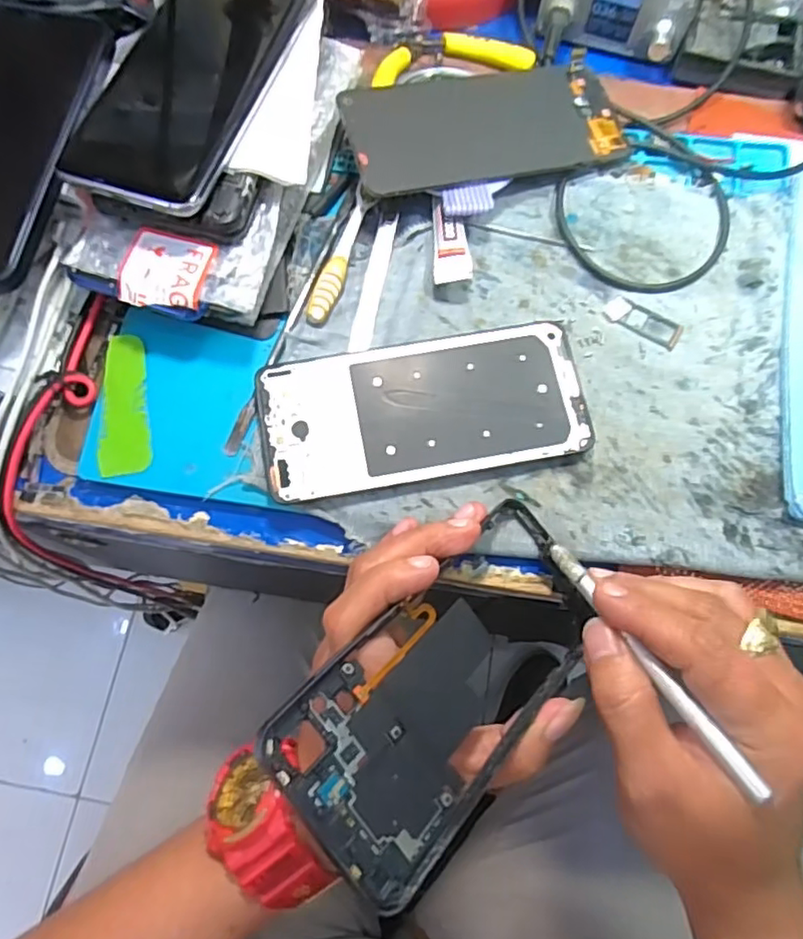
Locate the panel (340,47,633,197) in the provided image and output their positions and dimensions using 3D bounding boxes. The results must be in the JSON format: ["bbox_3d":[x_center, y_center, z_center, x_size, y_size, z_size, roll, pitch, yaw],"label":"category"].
[{"bbox_3d":[0.045,-0.191,0.342,0.152,0.008,0.077,-15,70,-12],"label":"panel"}]

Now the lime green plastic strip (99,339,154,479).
[{"bbox_3d":[-0.137,-0.032,0.307,0.023,0.004,0.071,-5,77,-12],"label":"lime green plastic strip"}]

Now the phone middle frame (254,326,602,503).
[{"bbox_3d":[0.011,-0.030,0.306,0.156,0.010,0.071,-9,73,-5],"label":"phone middle frame"}]

